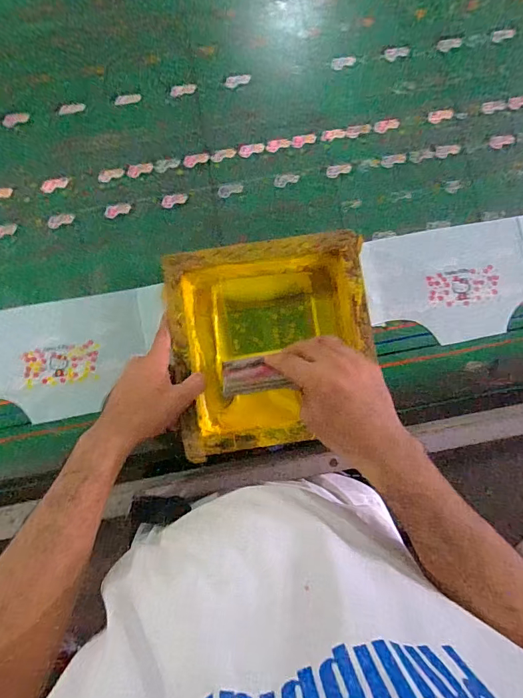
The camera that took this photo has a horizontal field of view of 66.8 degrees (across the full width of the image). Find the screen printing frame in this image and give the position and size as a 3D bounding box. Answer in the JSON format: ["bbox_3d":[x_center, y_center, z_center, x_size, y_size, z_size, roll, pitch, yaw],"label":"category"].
[{"bbox_3d":[0.014,-0.009,0.495,0.239,0.051,0.242,-8,84,-1],"label":"screen printing frame"}]

